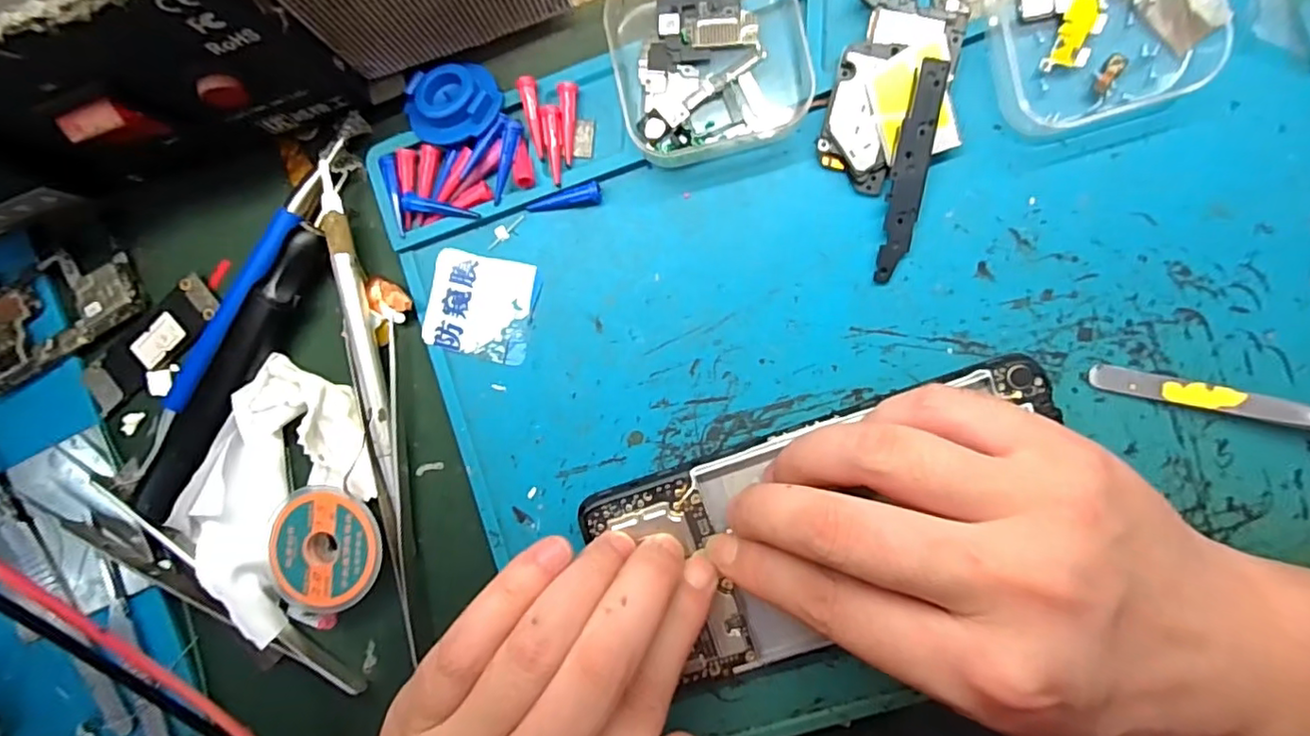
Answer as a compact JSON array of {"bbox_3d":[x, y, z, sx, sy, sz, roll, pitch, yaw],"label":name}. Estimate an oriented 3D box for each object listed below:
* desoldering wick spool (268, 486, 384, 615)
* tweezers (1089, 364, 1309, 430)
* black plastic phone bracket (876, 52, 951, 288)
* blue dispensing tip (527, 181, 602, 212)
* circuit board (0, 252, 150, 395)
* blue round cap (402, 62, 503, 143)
[{"bbox_3d":[-0.123,0.068,0.223,0.043,0.007,0.045,0,91,7],"label":"desoldering wick spool"},{"bbox_3d":[0.210,0.016,0.188,0.132,0.010,0.009,12,92,6],"label":"tweezers"},{"bbox_3d":[0.086,-0.065,0.202,0.012,0.004,0.071,7,101,0],"label":"black plastic phone bracket"},{"bbox_3d":[-0.033,-0.061,0.217,0.027,0.005,0.007,-9,90,7],"label":"blue dispensing tip"},{"bbox_3d":[-0.241,-0.025,0.237,0.071,0.006,0.043,-29,87,6],"label":"circuit board"},{"bbox_3d":[-0.073,-0.096,0.215,0.035,0.008,0.028,1,91,7],"label":"blue round cap"}]

